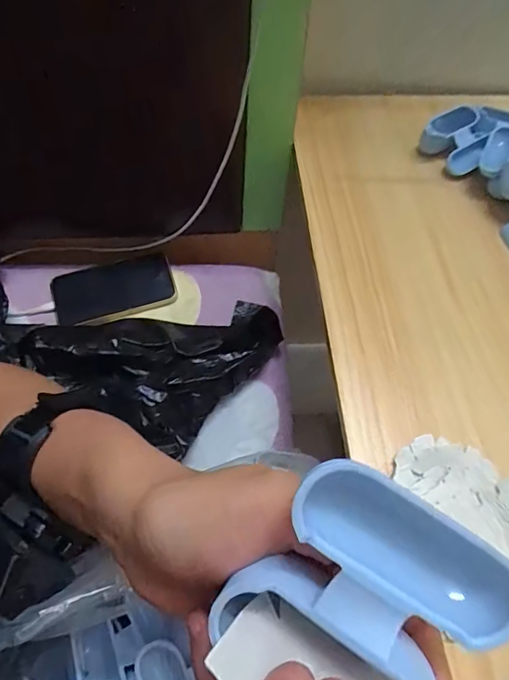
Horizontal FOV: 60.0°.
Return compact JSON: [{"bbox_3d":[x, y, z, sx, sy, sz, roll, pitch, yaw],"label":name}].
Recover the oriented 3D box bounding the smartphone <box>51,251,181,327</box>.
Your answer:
[{"bbox_3d":[-0.177,-0.062,0.554,0.150,0.013,0.073,-13,85,-2],"label":"smartphone"}]

